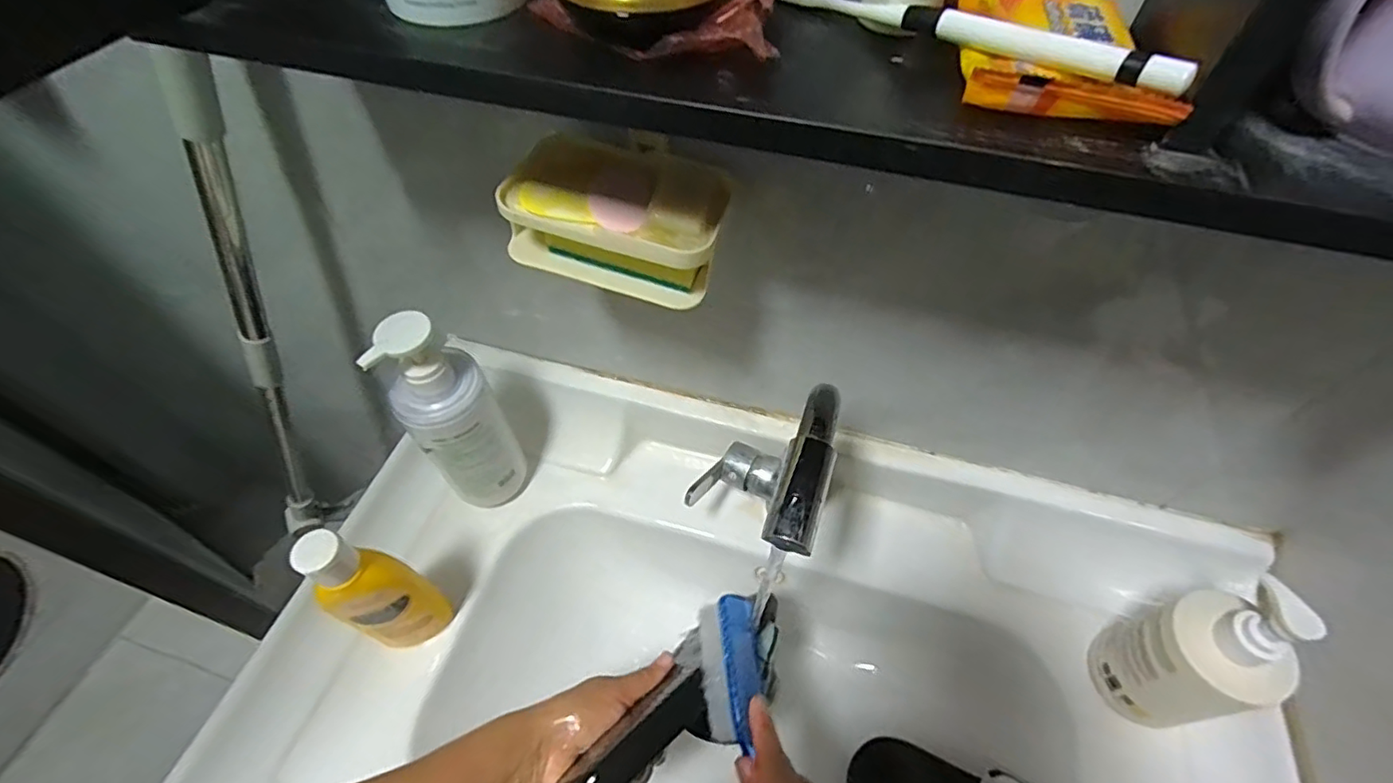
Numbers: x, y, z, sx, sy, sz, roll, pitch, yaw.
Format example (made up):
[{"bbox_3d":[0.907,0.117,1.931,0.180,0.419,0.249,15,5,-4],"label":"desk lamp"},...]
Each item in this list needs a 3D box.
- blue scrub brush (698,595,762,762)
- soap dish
[{"bbox_3d":[0.024,0.197,0.423,0.043,0.026,0.093,0,63,1],"label":"blue scrub brush"},{"bbox_3d":[-0.047,-0.112,0.384,0.136,0.058,0.093,17,56,12],"label":"soap dish"}]

